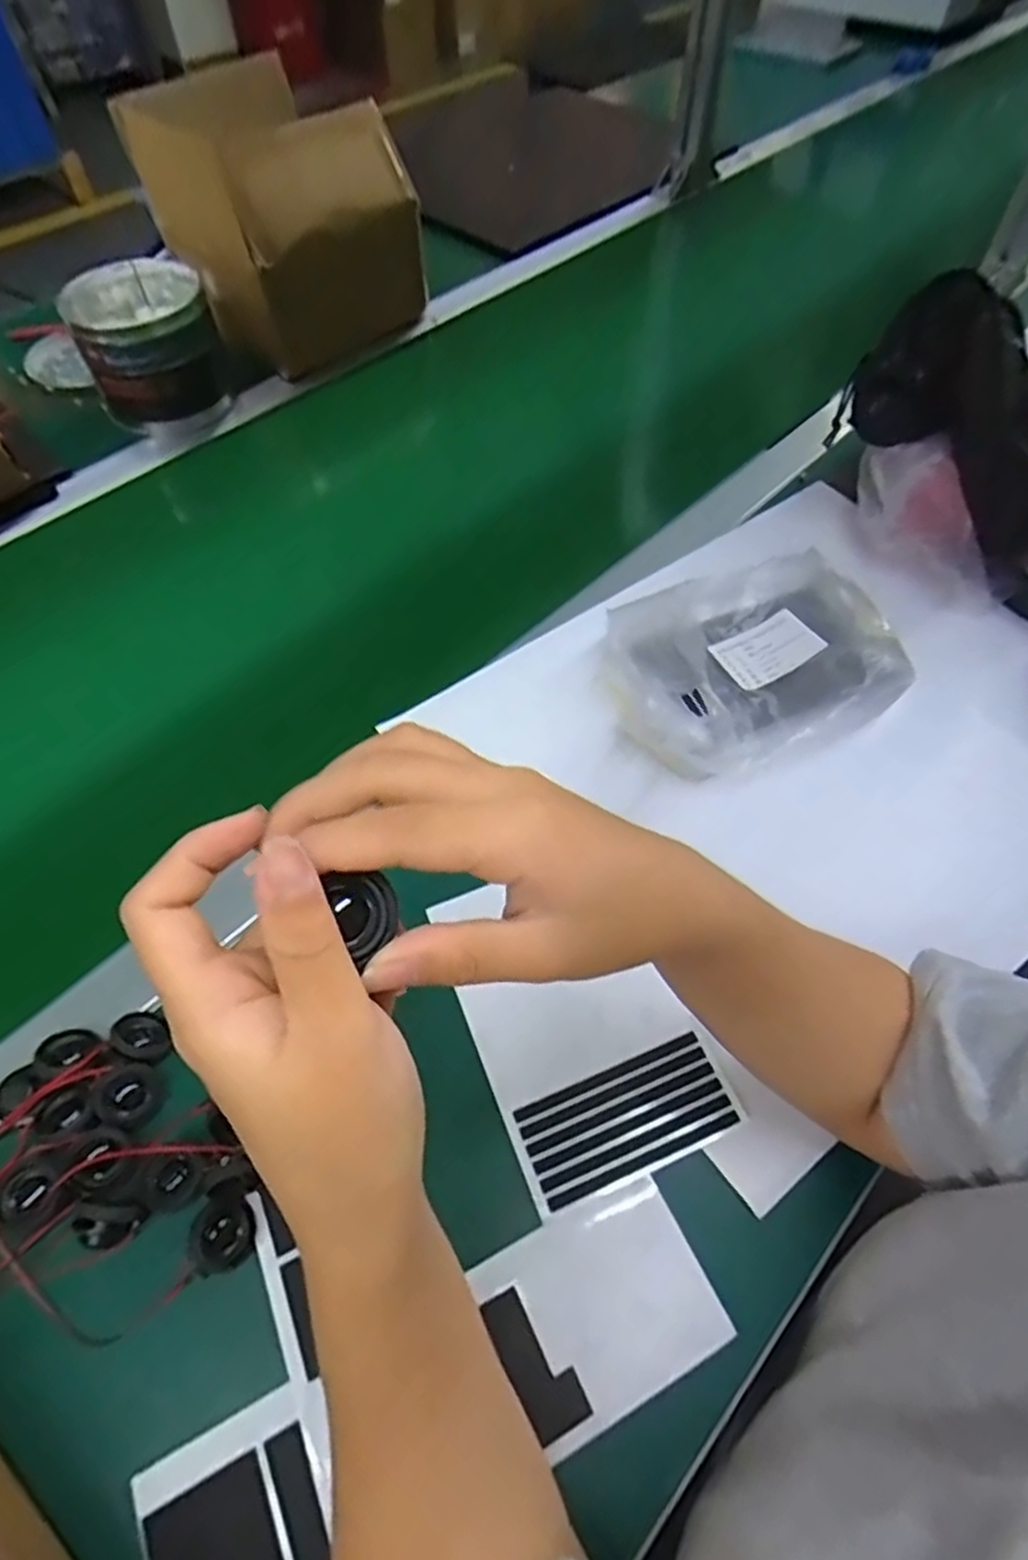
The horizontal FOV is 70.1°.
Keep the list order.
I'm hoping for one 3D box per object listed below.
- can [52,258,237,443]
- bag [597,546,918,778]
[{"bbox_3d":[-0.353,-0.423,0.715,0.123,0.092,0.120,-22,61,-13],"label":"can"},{"bbox_3d":[0.170,-0.089,0.527,0.213,0.043,0.166,-30,63,-18],"label":"bag"}]

